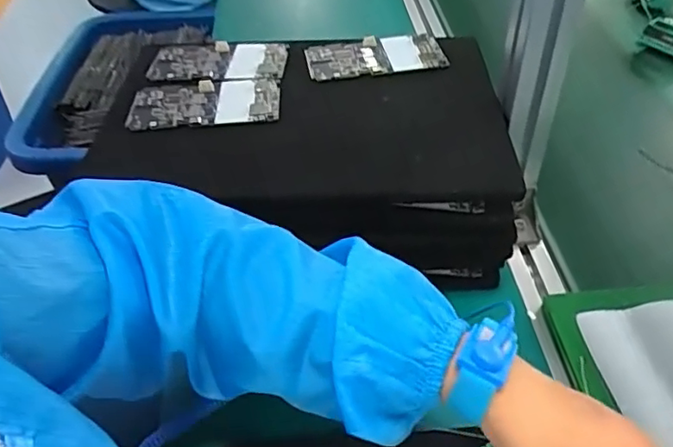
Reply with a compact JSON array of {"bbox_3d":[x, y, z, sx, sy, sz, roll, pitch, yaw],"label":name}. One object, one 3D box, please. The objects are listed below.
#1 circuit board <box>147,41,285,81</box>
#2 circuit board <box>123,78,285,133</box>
[{"bbox_3d":[-0.113,-0.154,0.562,0.128,0.012,0.063,-3,45,0],"label":"circuit board"},{"bbox_3d":[-0.116,-0.106,0.517,0.129,0.011,0.062,-4,45,-1],"label":"circuit board"}]

